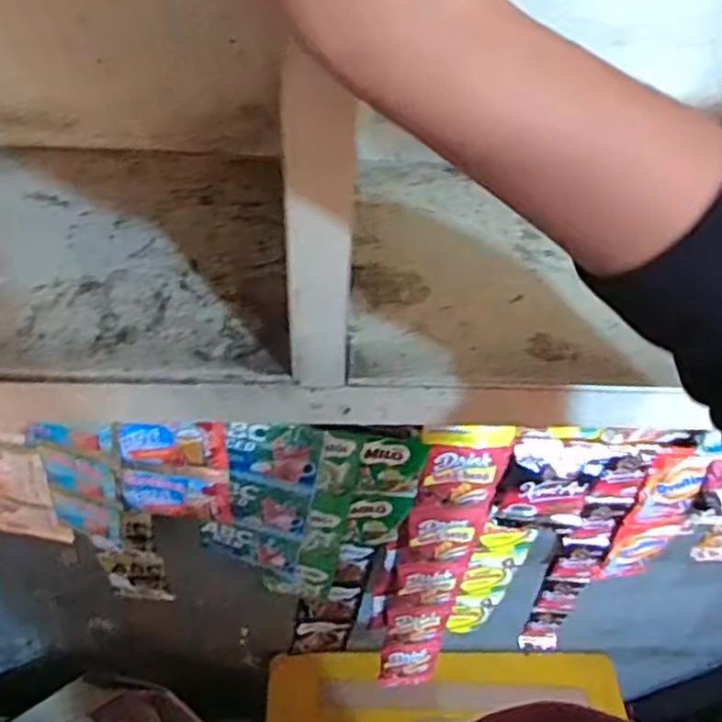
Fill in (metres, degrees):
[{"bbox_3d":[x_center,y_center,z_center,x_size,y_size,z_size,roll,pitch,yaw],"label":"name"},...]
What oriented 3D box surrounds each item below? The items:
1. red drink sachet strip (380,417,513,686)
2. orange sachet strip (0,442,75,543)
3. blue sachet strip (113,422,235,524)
[{"bbox_3d":[0.091,0.278,0.912,0.091,0.602,0.028,1,47,-3],"label":"red drink sachet strip"},{"bbox_3d":[-0.400,0.154,0.834,0.114,0.199,0.019,10,47,5],"label":"orange sachet strip"},{"bbox_3d":[-0.185,0.114,0.718,0.109,0.136,0.027,1,47,-3],"label":"blue sachet strip"}]

